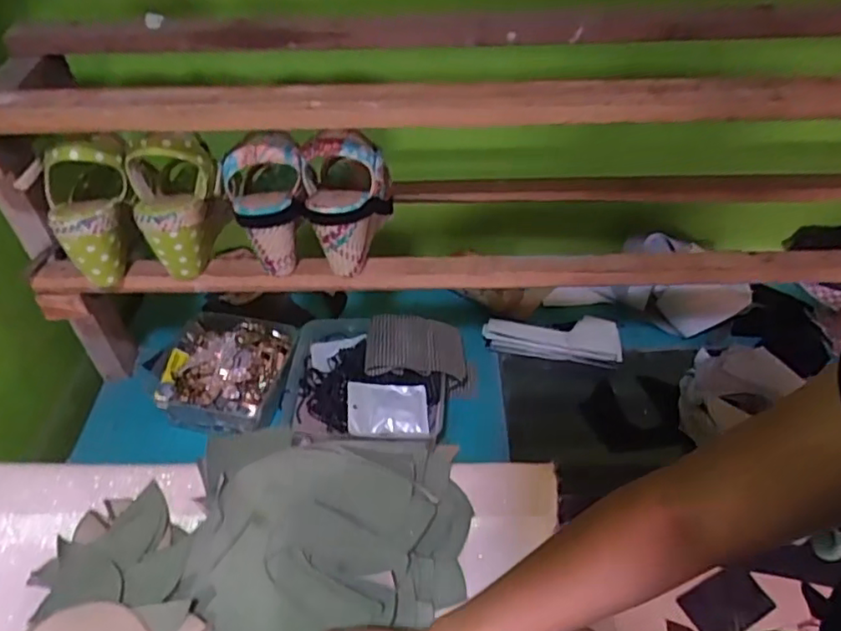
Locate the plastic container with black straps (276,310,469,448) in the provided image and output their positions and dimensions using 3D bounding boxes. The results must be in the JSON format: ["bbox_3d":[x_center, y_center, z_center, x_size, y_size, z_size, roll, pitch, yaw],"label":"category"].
[{"bbox_3d":[-0.058,0.076,0.793,0.229,0.071,0.191,1,45,2],"label":"plastic container with black straps"}]

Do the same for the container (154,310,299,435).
[{"bbox_3d":[-0.258,0.072,0.821,0.164,0.065,0.157,7,45,8],"label":"container"}]

